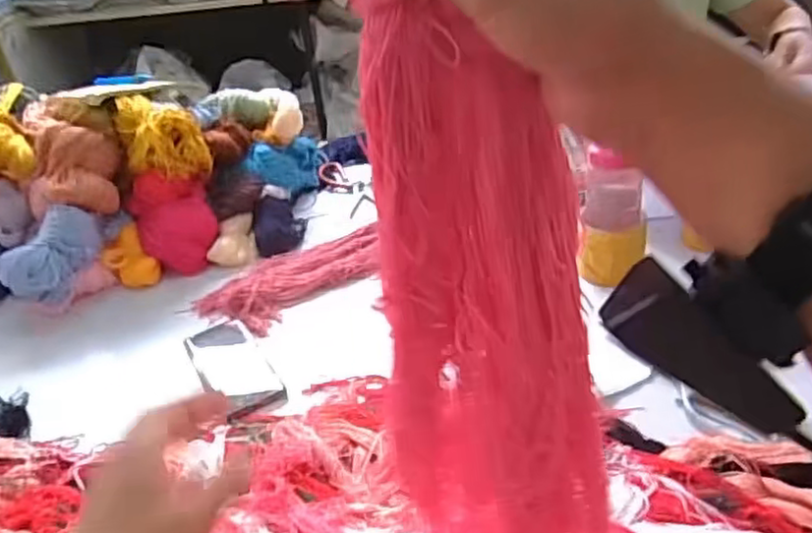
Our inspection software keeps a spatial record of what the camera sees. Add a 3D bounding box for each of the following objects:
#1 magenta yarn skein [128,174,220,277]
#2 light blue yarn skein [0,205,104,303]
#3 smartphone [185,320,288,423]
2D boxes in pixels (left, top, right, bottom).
[{"bbox_3d":[-0.336,-0.068,0.993,0.110,0.125,0.093,-20,34,-19],"label":"magenta yarn skein"},{"bbox_3d":[-0.472,-0.016,0.909,0.134,0.090,0.071,-30,40,-30],"label":"light blue yarn skein"},{"bbox_3d":[-0.200,0.117,0.793,0.074,0.016,0.166,-22,35,-22],"label":"smartphone"}]

